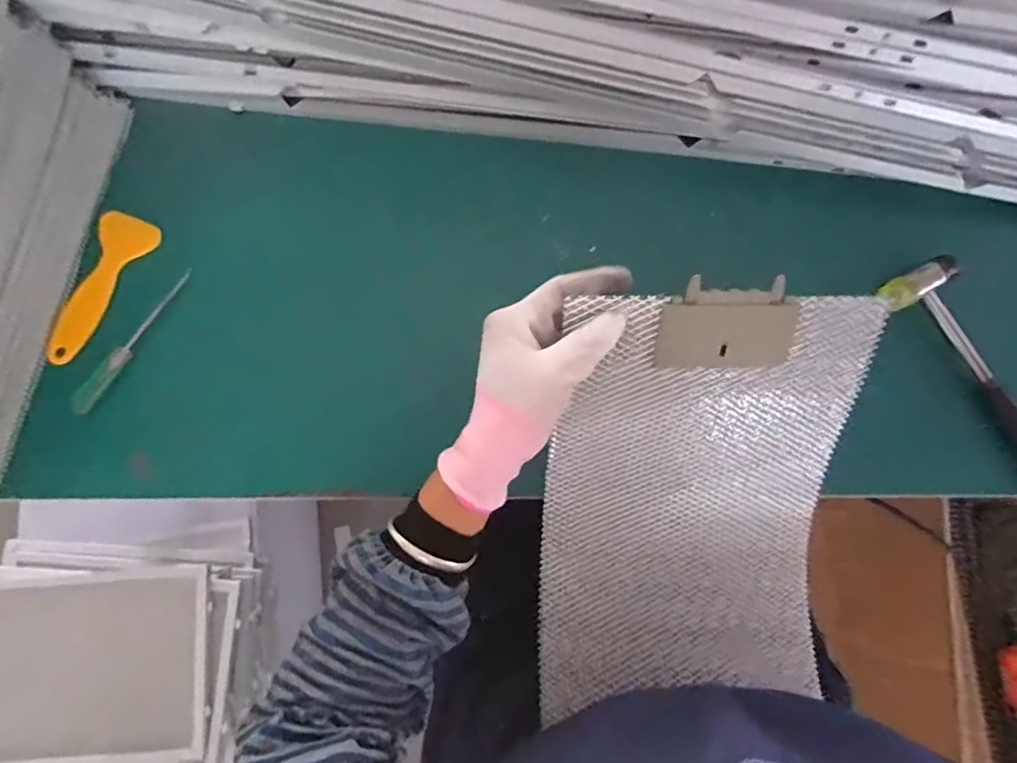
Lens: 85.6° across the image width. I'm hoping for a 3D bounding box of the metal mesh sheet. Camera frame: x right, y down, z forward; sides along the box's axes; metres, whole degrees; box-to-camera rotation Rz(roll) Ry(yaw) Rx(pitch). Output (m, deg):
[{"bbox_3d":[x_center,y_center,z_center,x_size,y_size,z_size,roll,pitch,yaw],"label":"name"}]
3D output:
[{"bbox_3d":[0.127,0.083,0.377,0.200,0.045,0.281,-1,107,-2],"label":"metal mesh sheet"}]

